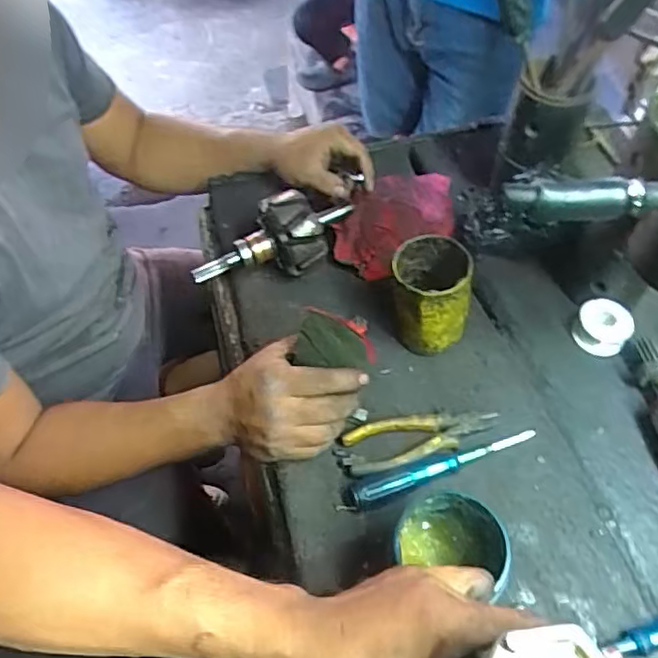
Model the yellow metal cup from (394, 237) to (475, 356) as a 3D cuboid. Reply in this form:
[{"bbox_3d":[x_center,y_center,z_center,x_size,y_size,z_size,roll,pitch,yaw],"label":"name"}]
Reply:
[{"bbox_3d":[0.104,-0.033,0.634,0.078,0.114,0.076,0,56,0],"label":"yellow metal cup"}]

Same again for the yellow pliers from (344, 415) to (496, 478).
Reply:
[{"bbox_3d":[0.089,0.106,0.599,0.149,0.009,0.050,-11,56,-7],"label":"yellow pliers"}]

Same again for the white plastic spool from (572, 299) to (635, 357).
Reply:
[{"bbox_3d":[0.287,-0.001,0.649,0.056,0.037,0.046,30,61,19],"label":"white plastic spool"}]

